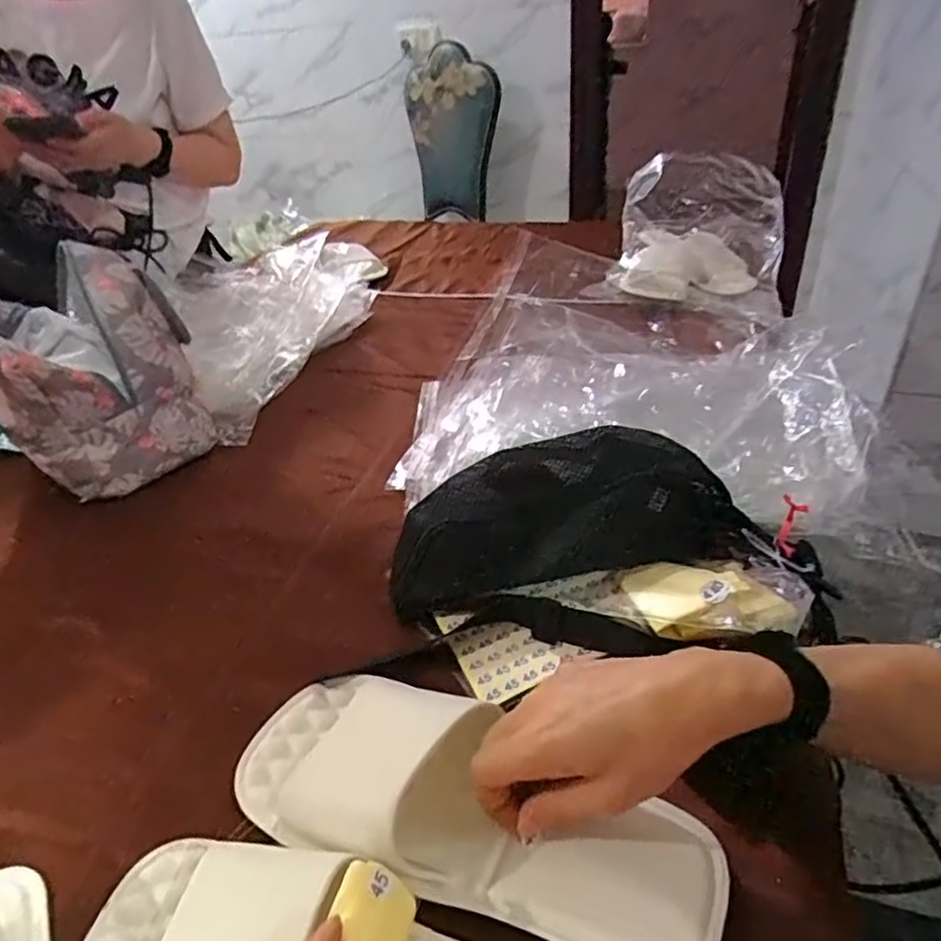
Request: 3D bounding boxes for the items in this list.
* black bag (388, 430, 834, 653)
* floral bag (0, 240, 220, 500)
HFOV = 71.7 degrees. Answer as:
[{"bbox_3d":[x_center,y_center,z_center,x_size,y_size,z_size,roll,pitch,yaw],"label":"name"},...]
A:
[{"bbox_3d":[0.105,0.049,0.515,0.316,0.066,0.190,3,35,12],"label":"black bag"},{"bbox_3d":[-0.397,-0.095,0.681,0.201,0.198,0.175,-24,38,-25],"label":"floral bag"}]

